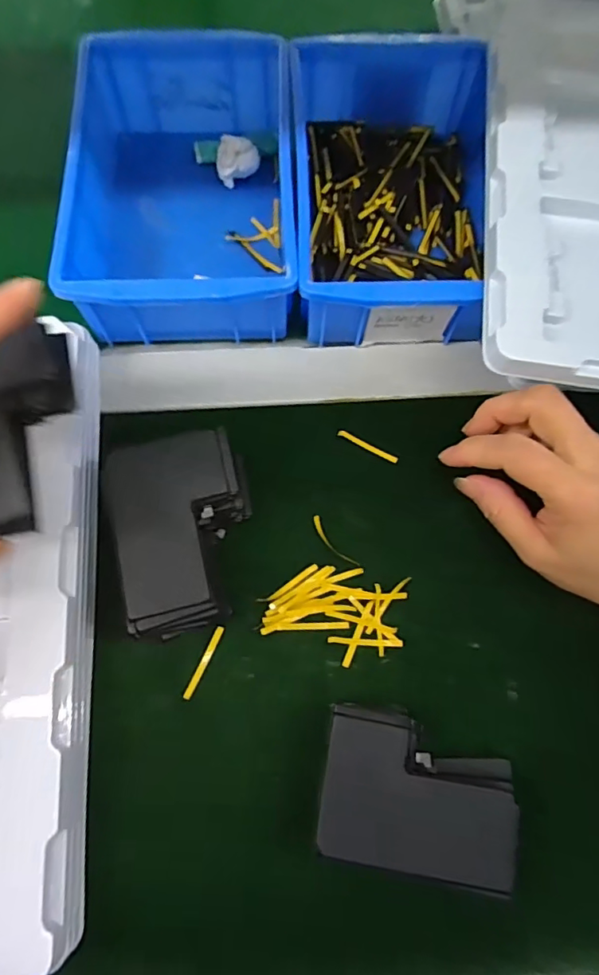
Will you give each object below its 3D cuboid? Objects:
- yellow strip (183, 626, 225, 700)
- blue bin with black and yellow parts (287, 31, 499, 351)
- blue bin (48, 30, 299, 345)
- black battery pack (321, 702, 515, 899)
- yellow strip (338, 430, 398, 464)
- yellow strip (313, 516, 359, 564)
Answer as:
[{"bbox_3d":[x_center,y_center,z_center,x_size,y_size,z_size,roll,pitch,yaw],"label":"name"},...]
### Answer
[{"bbox_3d":[-0.051,0.093,0.285,0.005,0.004,0.040,24,73,7],"label":"yellow strip"},{"bbox_3d":[0.059,-0.193,0.349,0.121,0.063,0.205,3,72,0],"label":"blue bin with black and yellow parts"},{"bbox_3d":[-0.071,-0.192,0.349,0.131,0.064,0.201,-1,72,-2],"label":"blue bin"},{"bbox_3d":[0.057,0.146,0.257,0.091,0.024,0.064,11,72,2],"label":"black battery pack"},{"bbox_3d":[0.042,-0.025,0.326,0.039,0.004,0.004,28,73,8],"label":"yellow strip"},{"bbox_3d":[0.019,0.031,0.306,0.008,0.004,0.038,-36,76,-12],"label":"yellow strip"}]

